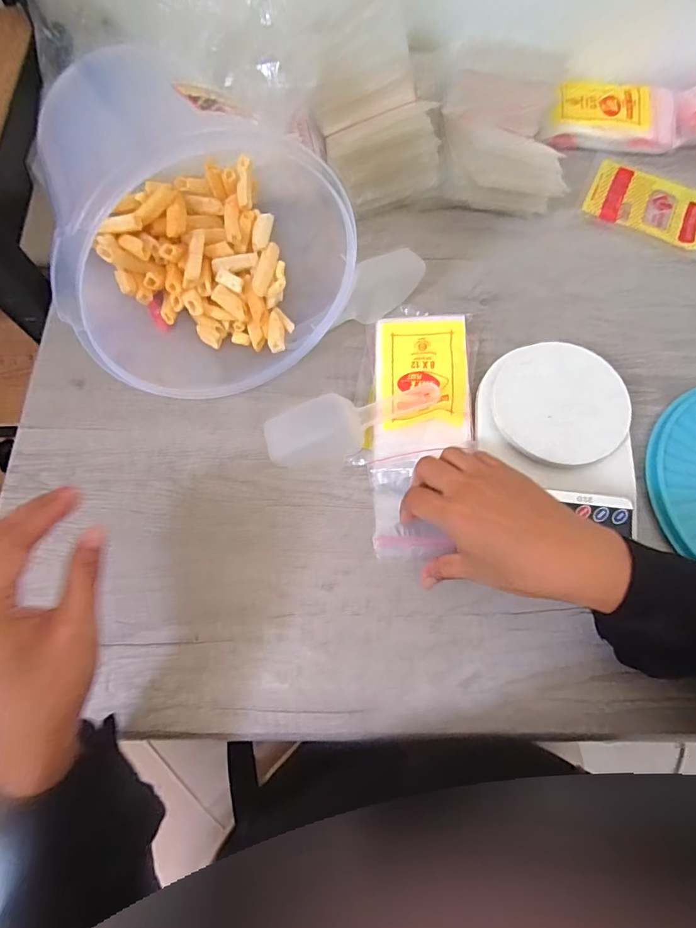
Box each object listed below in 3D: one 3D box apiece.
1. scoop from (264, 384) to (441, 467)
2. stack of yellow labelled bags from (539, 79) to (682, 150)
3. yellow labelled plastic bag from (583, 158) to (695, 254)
[{"bbox_3d":[0.004,-0.038,0.416,0.151,0.028,0.056,-10,71,-3],"label":"scoop"},{"bbox_3d":[0.303,-0.406,0.546,0.149,0.026,0.091,7,71,3],"label":"stack of yellow labelled bags"},{"bbox_3d":[0.343,-0.282,0.512,0.154,0.010,0.105,23,72,9],"label":"yellow labelled plastic bag"}]

